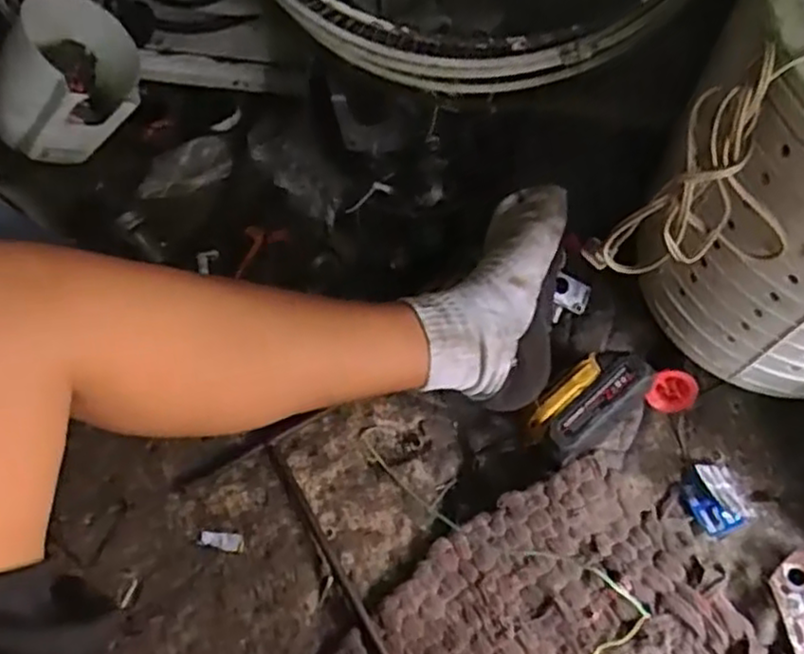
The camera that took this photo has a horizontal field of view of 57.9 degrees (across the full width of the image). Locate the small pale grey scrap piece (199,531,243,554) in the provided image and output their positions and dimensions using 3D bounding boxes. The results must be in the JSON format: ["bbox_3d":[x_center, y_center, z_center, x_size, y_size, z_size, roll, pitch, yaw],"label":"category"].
[{"bbox_3d":[-0.163,0.194,0.660,0.039,0.004,0.016,15,64,-13],"label":"small pale grey scrap piece"}]

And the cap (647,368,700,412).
[{"bbox_3d":[0.253,0.061,0.684,0.044,0.010,0.044,-19,108,8],"label":"cap"}]

